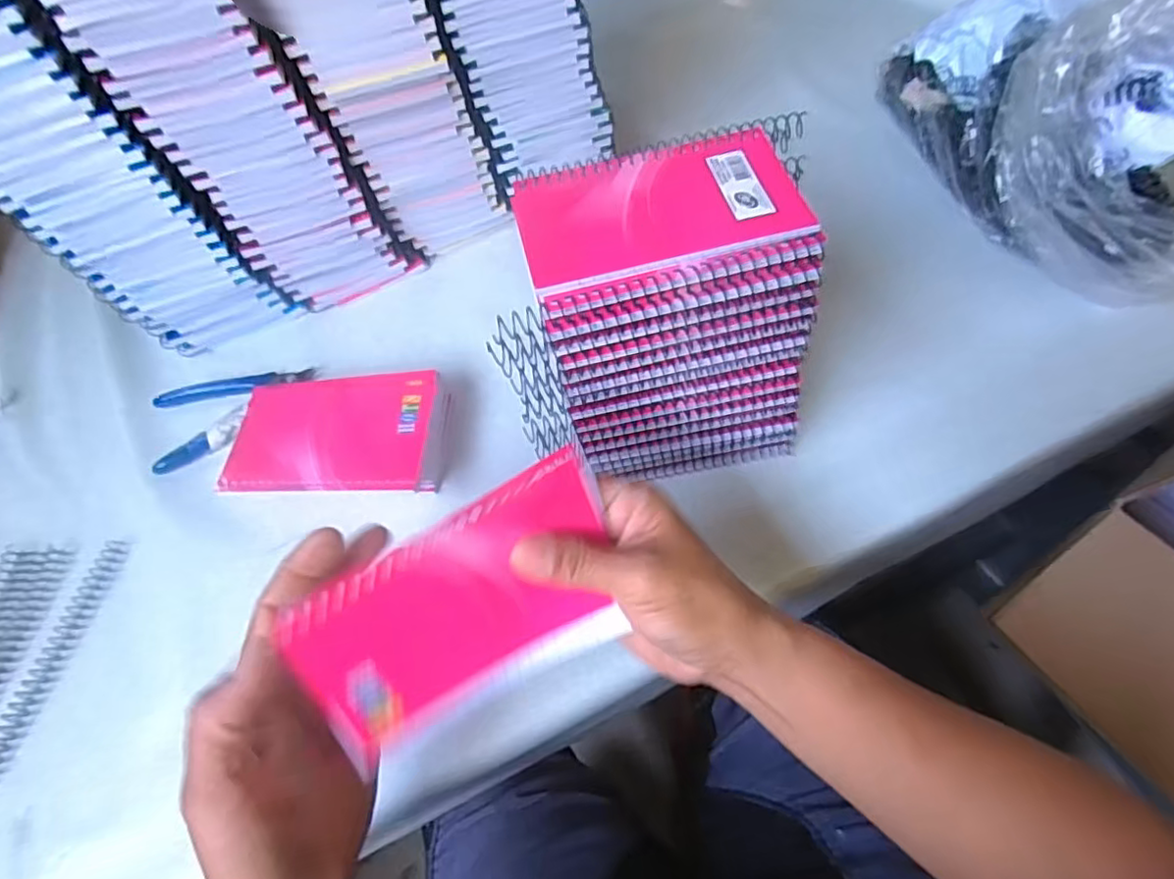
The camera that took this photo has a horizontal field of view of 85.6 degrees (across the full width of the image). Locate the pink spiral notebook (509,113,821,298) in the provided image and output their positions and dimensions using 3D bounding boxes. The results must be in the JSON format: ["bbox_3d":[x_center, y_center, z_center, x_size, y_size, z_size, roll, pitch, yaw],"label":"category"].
[{"bbox_3d":[0.039,-0.114,0.304,0.143,0.010,0.080,-14,59,-1],"label":"pink spiral notebook"}]

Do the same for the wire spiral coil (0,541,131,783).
[{"bbox_3d":[-0.330,0.135,0.389,0.019,0.009,0.153,6,61,10],"label":"wire spiral coil"}]

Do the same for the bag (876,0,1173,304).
[{"bbox_3d":[0.341,-0.226,0.452,0.139,0.148,0.290,-14,58,-2],"label":"bag"}]

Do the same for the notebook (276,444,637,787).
[{"bbox_3d":[-0.044,0.071,0.260,0.130,0.087,0.016,-29,31,-22],"label":"notebook"}]

